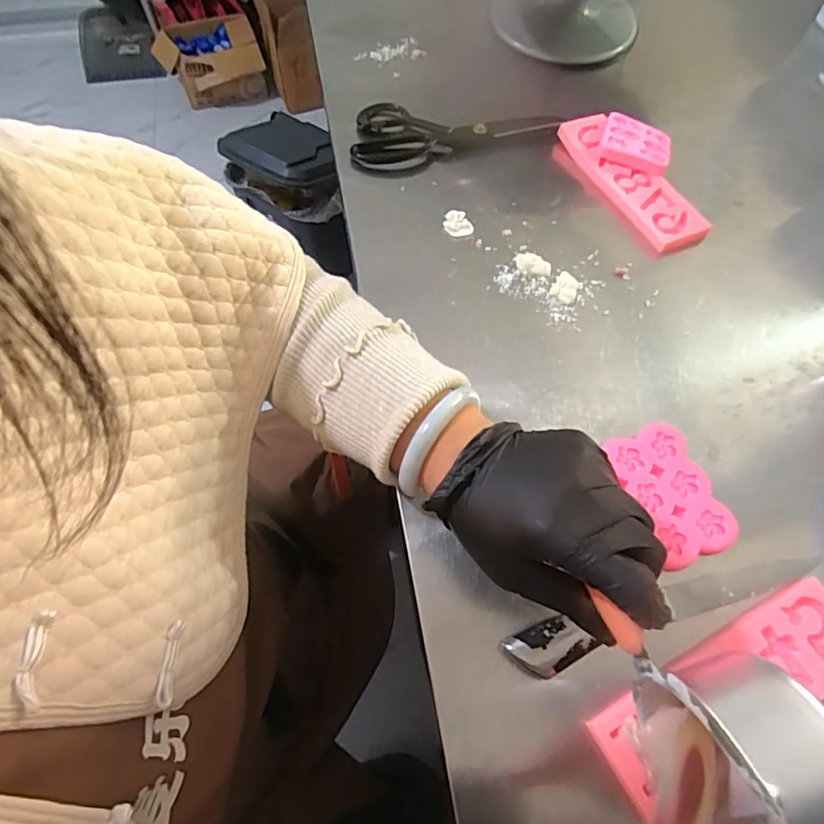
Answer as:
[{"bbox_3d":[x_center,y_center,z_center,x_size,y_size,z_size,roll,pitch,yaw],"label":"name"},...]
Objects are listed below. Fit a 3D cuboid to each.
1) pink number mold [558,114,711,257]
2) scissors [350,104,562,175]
[{"bbox_3d":[0.203,-0.221,0.492,0.054,0.018,0.175,-24,67,-13],"label":"pink number mold"},{"bbox_3d":[0.044,-0.284,0.525,0.207,0.013,0.080,-4,64,-4],"label":"scissors"}]

